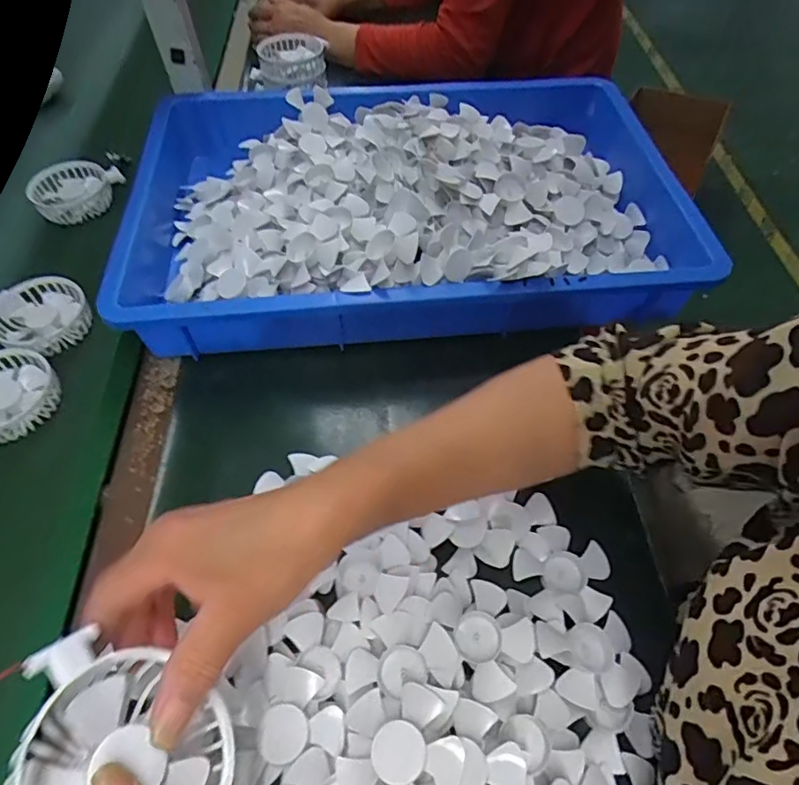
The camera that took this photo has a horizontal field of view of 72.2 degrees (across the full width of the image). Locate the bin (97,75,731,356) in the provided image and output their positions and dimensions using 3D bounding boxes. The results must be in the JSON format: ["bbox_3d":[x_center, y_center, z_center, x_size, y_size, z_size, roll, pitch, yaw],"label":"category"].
[{"bbox_3d":[0.010,-0.219,0.609,0.566,0.106,0.369,-6,48,-1],"label":"bin"}]

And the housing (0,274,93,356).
[{"bbox_3d":[-0.363,-0.078,0.556,0.100,0.023,0.085,23,54,23],"label":"housing"}]

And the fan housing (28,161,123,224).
[{"bbox_3d":[-0.406,-0.249,0.676,0.106,0.027,0.088,14,51,17],"label":"fan housing"}]

